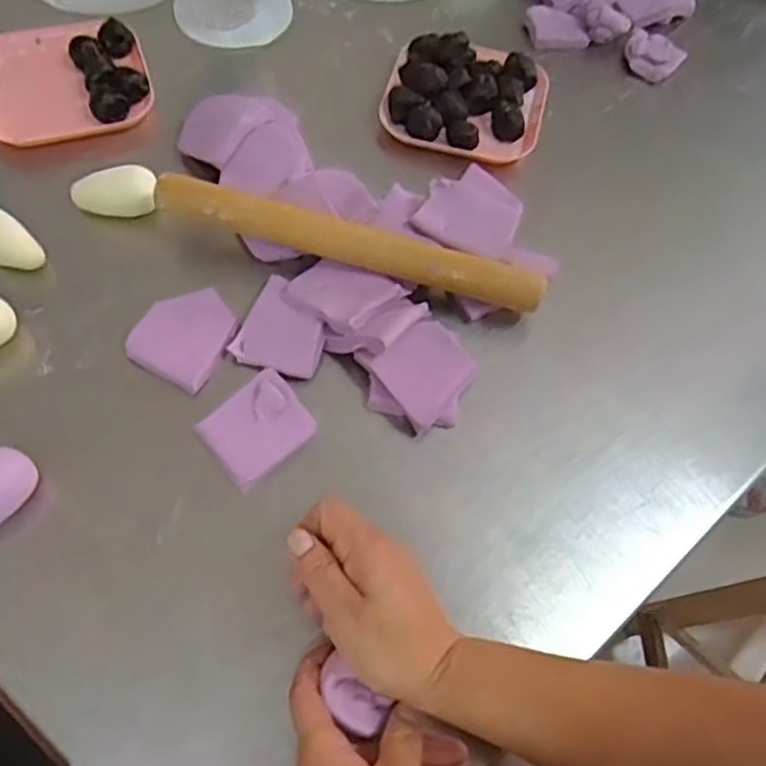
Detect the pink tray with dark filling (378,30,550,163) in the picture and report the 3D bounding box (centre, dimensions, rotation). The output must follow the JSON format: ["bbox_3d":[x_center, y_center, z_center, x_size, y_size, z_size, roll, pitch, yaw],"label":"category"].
[{"bbox_3d":[0.078,-0.271,0.655,0.148,0.057,0.139,13,62,3],"label":"pink tray with dark filling"}]

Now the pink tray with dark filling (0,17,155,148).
[{"bbox_3d":[-0.293,-0.283,0.638,0.146,0.026,0.153,-17,64,-12],"label":"pink tray with dark filling"}]

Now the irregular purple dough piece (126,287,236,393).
[{"bbox_3d":[-0.147,-0.039,0.521,0.062,0.009,0.078,23,67,0],"label":"irregular purple dough piece"}]

